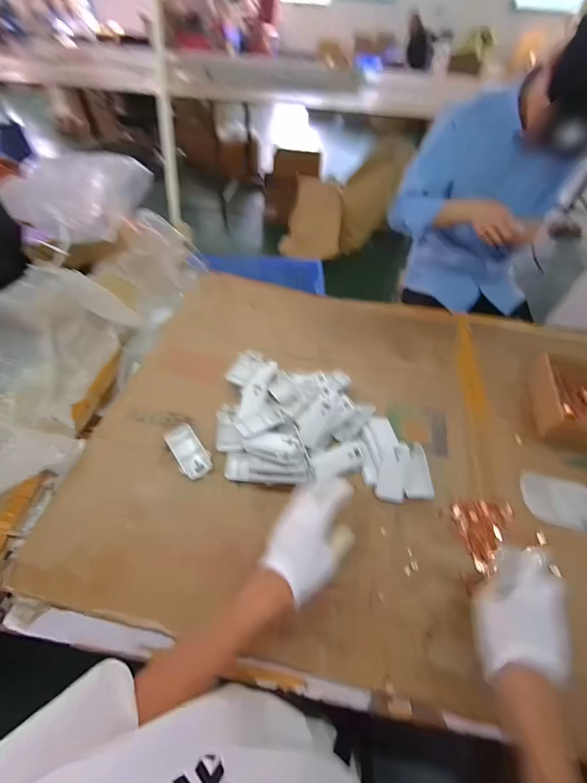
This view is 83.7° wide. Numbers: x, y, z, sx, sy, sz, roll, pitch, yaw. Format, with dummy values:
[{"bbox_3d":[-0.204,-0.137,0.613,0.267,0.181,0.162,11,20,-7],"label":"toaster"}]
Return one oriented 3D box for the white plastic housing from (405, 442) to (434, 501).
[{"bbox_3d":[0.215,0.133,0.570,0.045,0.015,0.098,5,54,1],"label":"white plastic housing"}]

